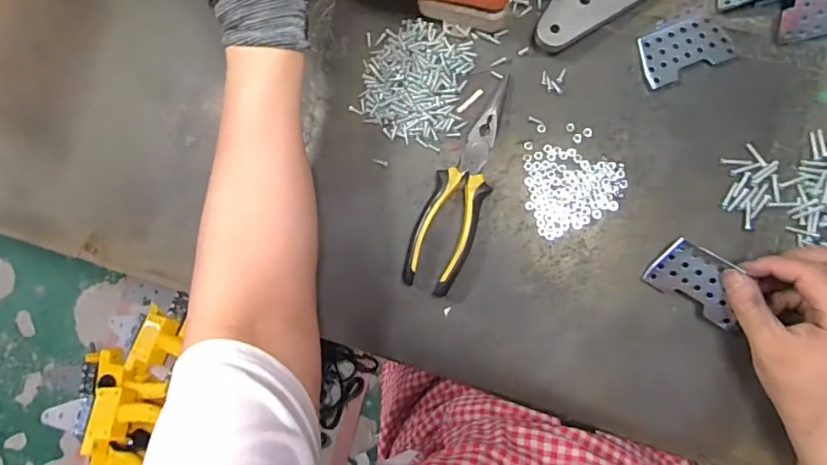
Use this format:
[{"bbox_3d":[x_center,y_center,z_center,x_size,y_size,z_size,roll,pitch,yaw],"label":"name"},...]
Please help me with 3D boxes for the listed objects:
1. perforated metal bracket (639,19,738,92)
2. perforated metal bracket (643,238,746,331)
[{"bbox_3d":[0.223,-0.150,0.393,0.067,0.005,0.043,-17,85,7],"label":"perforated metal bracket"},{"bbox_3d":[0.224,0.039,0.372,0.068,0.012,0.048,39,115,18],"label":"perforated metal bracket"}]

